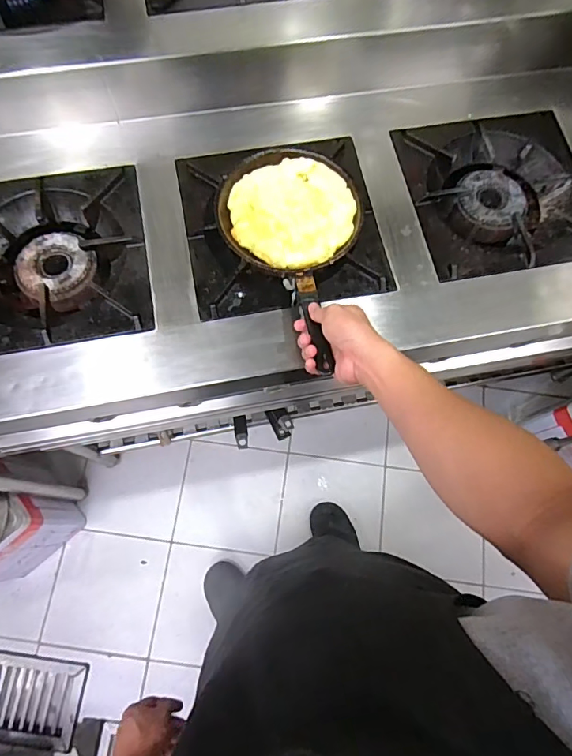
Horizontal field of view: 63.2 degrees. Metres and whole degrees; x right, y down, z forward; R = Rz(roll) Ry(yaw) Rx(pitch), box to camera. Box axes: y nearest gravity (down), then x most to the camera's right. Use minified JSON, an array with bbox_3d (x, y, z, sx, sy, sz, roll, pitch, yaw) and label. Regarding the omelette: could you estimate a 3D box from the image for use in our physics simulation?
[{"bbox_3d":[0.008,-0.249,0.699,0.175,0.026,0.170,1,76,-3],"label":"omelette"}]

